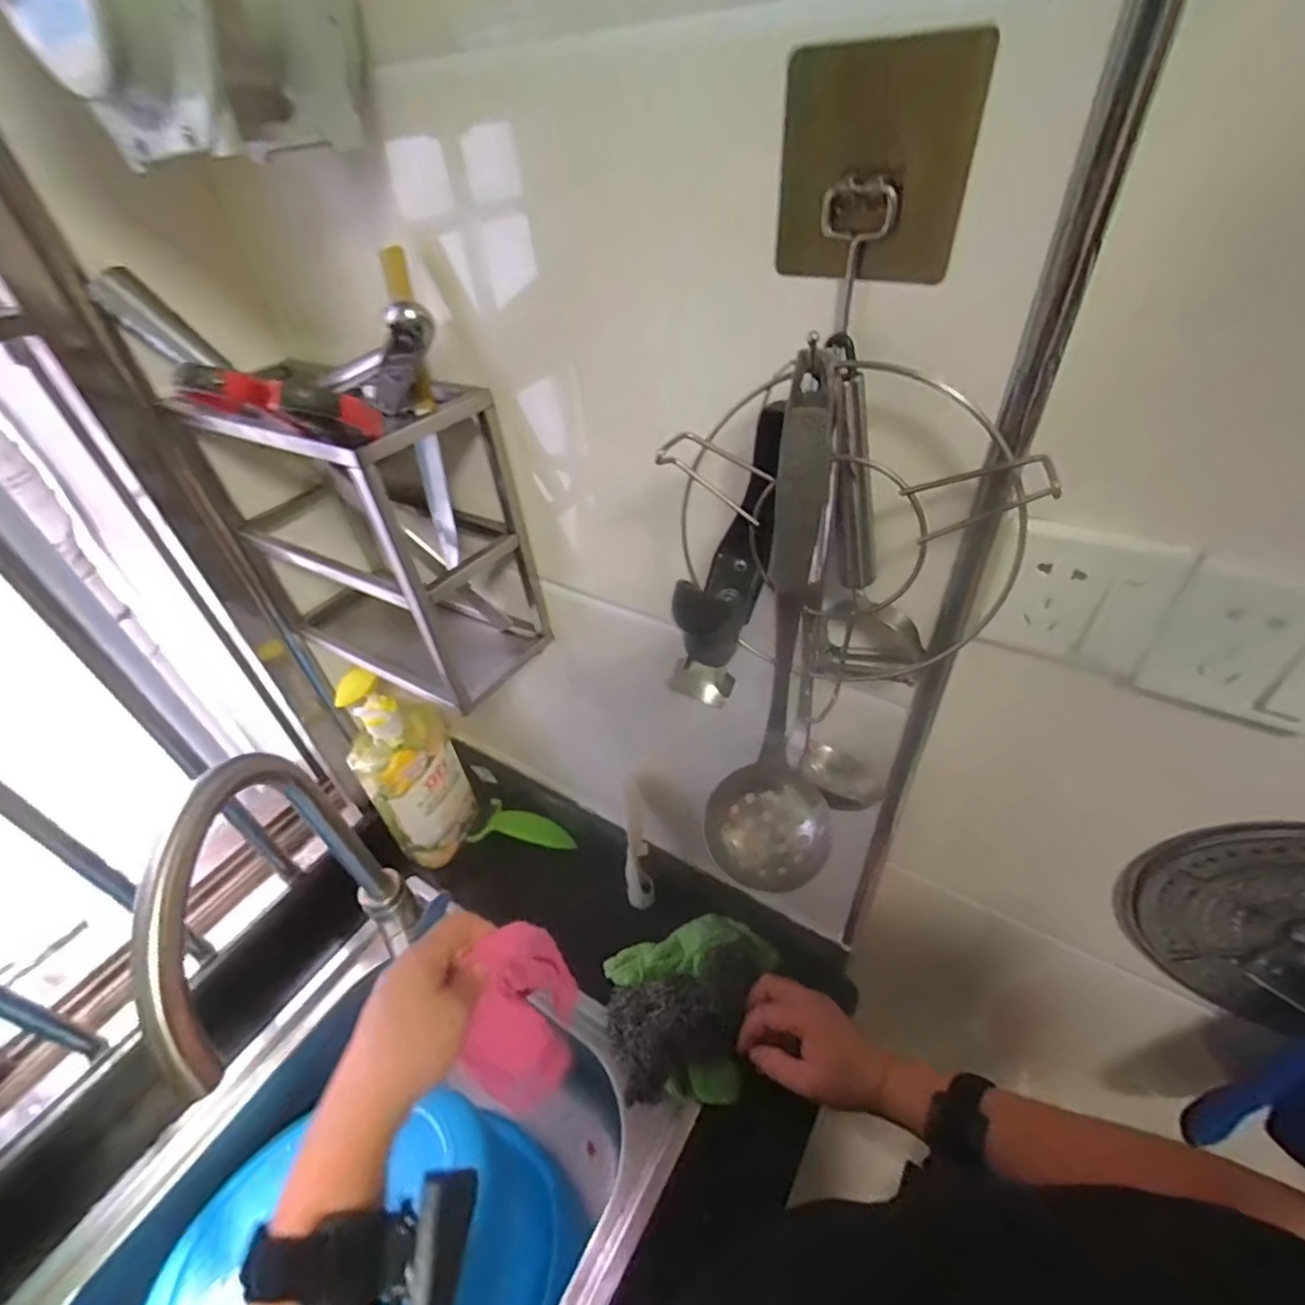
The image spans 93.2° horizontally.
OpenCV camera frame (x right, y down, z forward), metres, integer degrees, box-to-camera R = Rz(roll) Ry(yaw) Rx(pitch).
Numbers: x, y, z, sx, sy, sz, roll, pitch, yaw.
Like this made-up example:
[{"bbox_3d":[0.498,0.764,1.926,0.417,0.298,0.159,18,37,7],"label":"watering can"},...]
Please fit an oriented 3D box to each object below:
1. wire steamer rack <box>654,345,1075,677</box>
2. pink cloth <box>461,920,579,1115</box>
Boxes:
[{"bbox_3d":[0.087,-0.055,0.286,0.154,0.145,0.040,5,43,12],"label":"wire steamer rack"},{"bbox_3d":[-0.093,0.253,0.436,0.066,0.087,0.092,-3,42,2],"label":"pink cloth"}]

